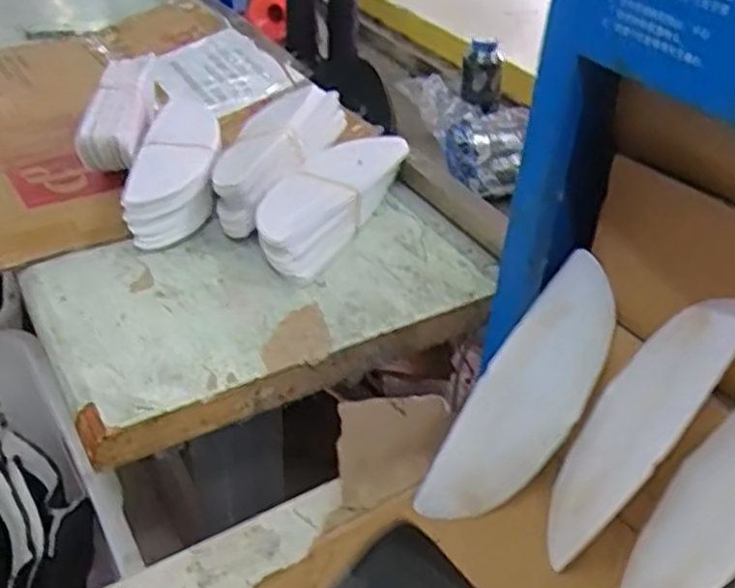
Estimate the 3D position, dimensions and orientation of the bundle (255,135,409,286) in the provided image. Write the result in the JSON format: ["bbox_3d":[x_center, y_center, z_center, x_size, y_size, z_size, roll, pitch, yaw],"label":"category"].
[{"bbox_3d":[-0.040,-0.097,0.761,0.078,0.061,0.227,18,40,19],"label":"bundle"}]

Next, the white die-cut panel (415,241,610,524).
[{"bbox_3d":[0.116,0.079,0.549,0.075,0.214,0.007,33,5,-3],"label":"white die-cut panel"}]

